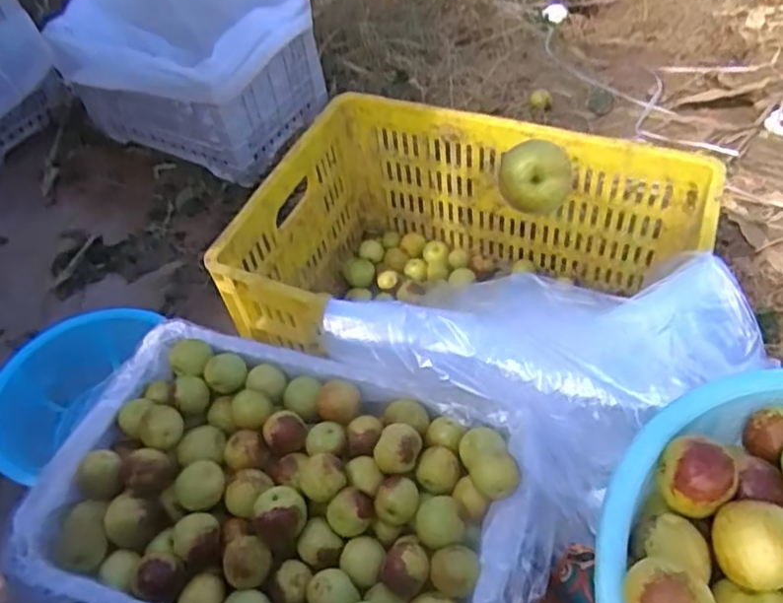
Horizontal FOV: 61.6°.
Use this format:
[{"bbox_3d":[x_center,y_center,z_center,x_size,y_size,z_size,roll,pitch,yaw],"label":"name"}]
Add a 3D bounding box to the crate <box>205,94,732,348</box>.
[{"bbox_3d":[0.098,-0.030,0.861,0.513,0.275,0.380,16,53,19],"label":"crate"}]

